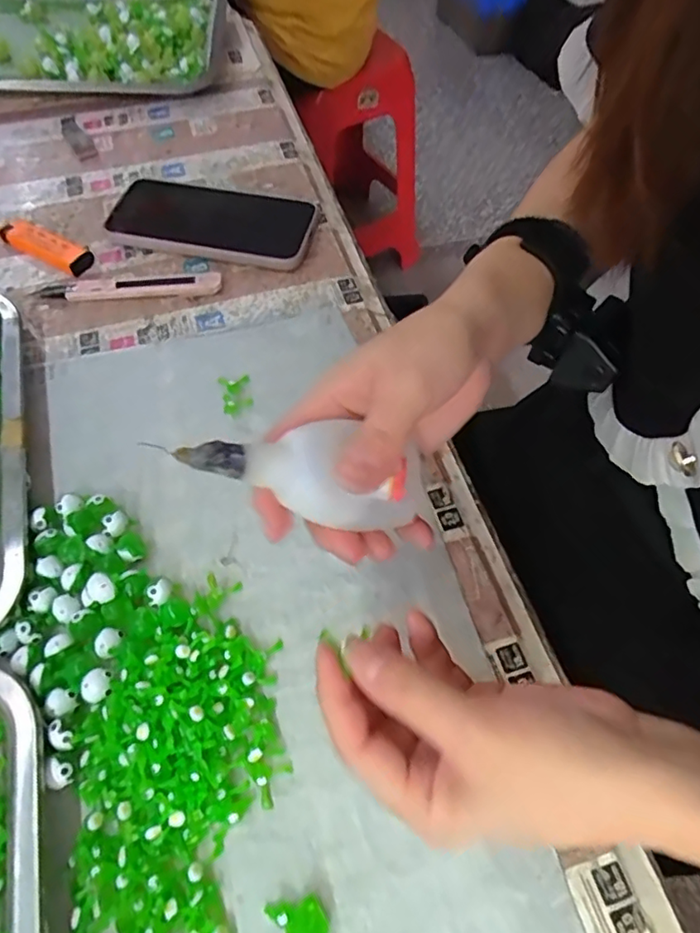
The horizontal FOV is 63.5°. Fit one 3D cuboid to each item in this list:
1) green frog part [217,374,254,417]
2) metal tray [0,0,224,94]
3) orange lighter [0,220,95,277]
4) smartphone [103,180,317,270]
[{"bbox_3d":[-0.075,-0.049,0.373,0.020,0.007,0.032,-13,59,-9],"label":"green frog part"},{"bbox_3d":[-0.271,-0.439,0.574,0.285,0.060,0.207,-10,58,-7],"label":"metal tray"},{"bbox_3d":[-0.236,-0.173,0.439,0.082,0.014,0.021,28,61,15],"label":"orange lighter"},{"bbox_3d":[-0.109,-0.196,0.454,0.160,0.016,0.079,10,58,5],"label":"smartphone"}]

